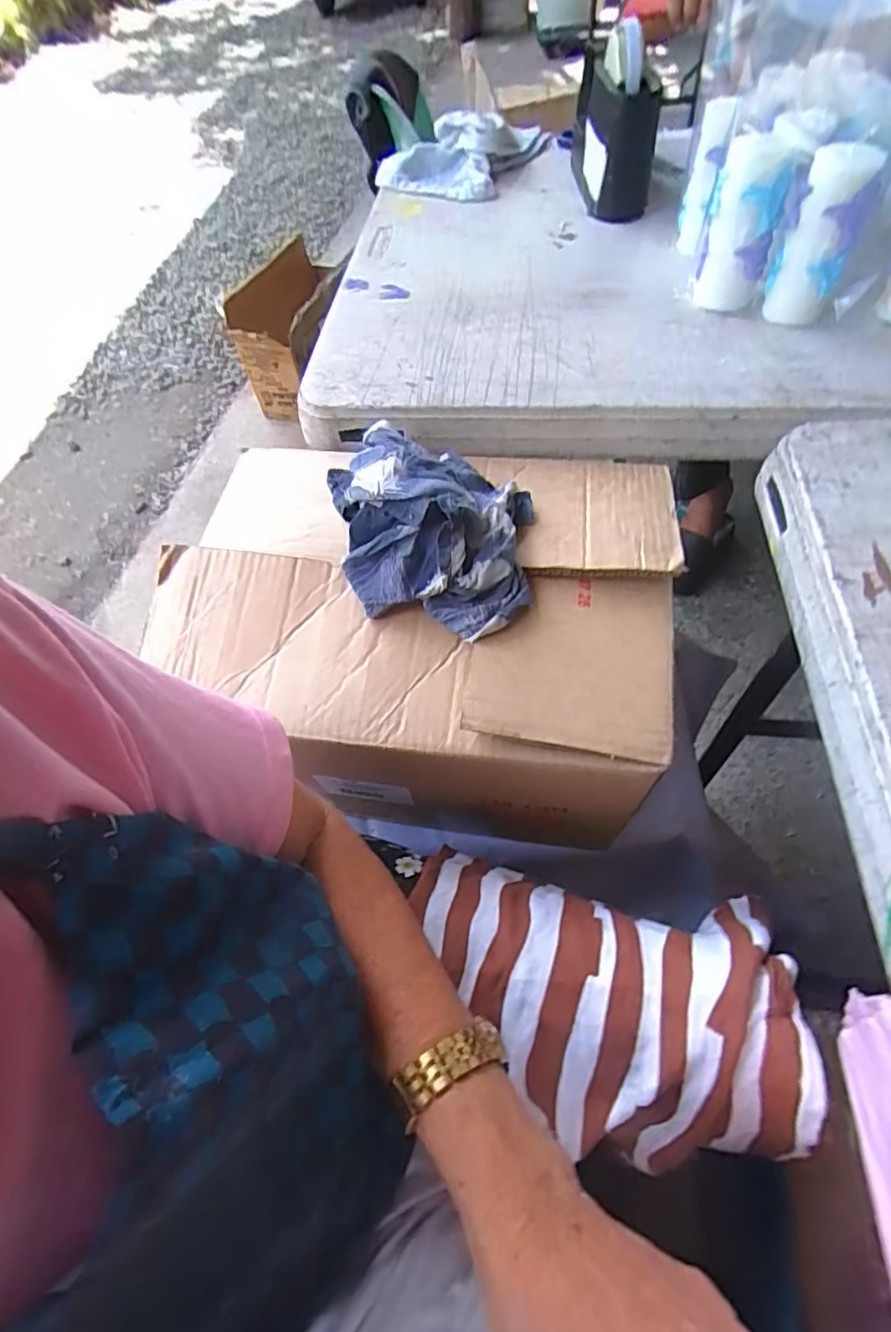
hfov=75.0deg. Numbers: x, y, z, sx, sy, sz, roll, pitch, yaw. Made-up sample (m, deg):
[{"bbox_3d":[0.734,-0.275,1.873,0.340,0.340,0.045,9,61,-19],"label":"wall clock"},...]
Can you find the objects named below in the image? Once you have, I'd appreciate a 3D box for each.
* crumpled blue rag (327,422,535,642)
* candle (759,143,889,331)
[{"bbox_3d":[-0.018,-0.105,0.408,0.154,0.066,0.162,4,56,7],"label":"crumpled blue rag"},{"bbox_3d":[0.287,-0.332,0.452,0.055,0.111,0.040,20,60,17],"label":"candle"}]

